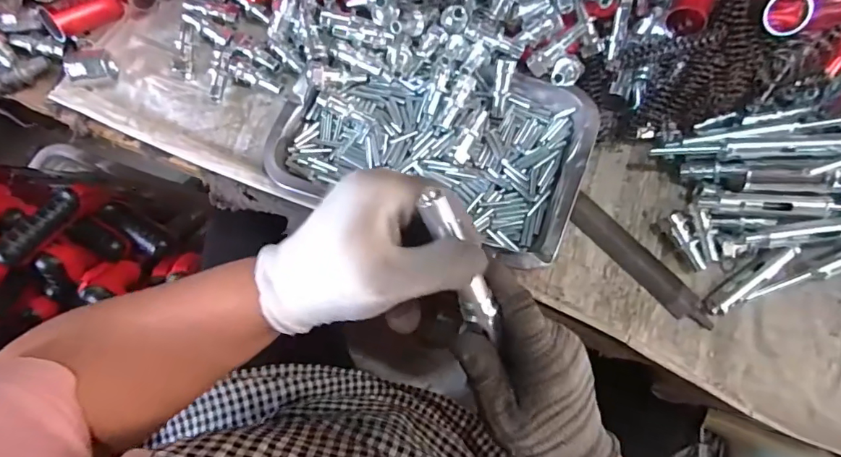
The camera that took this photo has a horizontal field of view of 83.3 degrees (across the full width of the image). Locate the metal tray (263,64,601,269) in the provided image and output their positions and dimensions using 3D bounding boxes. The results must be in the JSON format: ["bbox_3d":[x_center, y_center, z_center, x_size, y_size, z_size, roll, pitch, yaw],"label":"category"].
[{"bbox_3d":[0.012,-0.076,0.412,0.252,0.035,0.162,18,76,4],"label":"metal tray"}]

